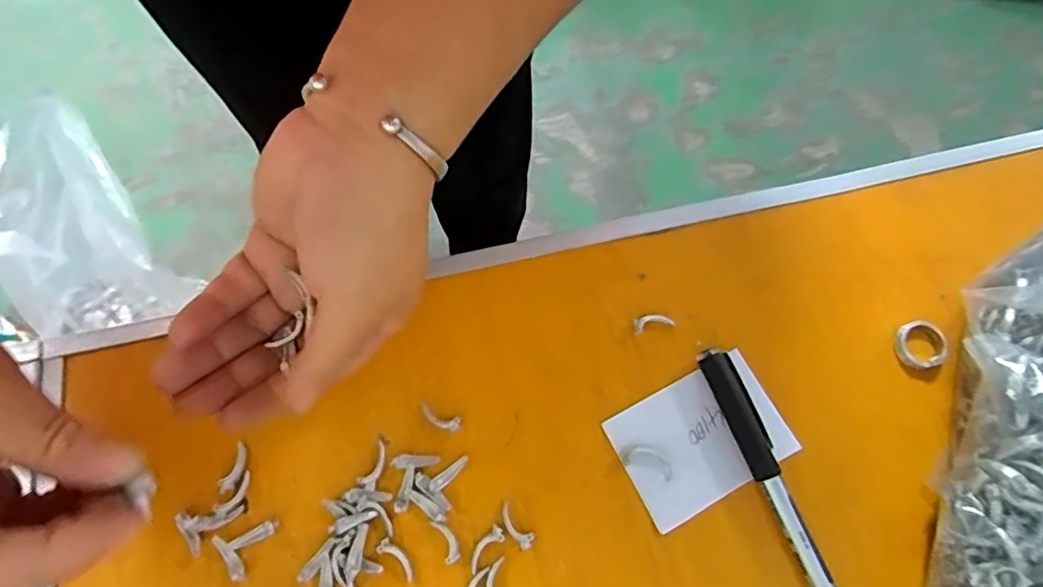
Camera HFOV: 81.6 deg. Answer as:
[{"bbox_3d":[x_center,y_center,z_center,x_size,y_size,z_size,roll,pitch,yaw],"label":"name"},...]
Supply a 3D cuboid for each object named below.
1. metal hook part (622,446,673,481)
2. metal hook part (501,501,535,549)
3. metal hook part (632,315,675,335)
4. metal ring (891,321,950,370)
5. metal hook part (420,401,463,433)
[{"bbox_3d":[0.056,0.073,0.263,0.022,0.004,0.010,18,74,7],"label":"metal hook part"},{"bbox_3d":[-0.003,0.099,0.257,0.007,0.005,0.020,-42,77,-11],"label":"metal hook part"},{"bbox_3d":[0.061,0.013,0.281,0.018,0.005,0.007,-15,73,-3],"label":"metal hook part"},{"bbox_3d":[0.180,0.023,0.273,0.020,0.008,0.020,0,73,1],"label":"metal ring"},{"bbox_3d":[-0.037,0.055,0.269,0.020,0.004,0.007,23,75,8],"label":"metal hook part"}]

